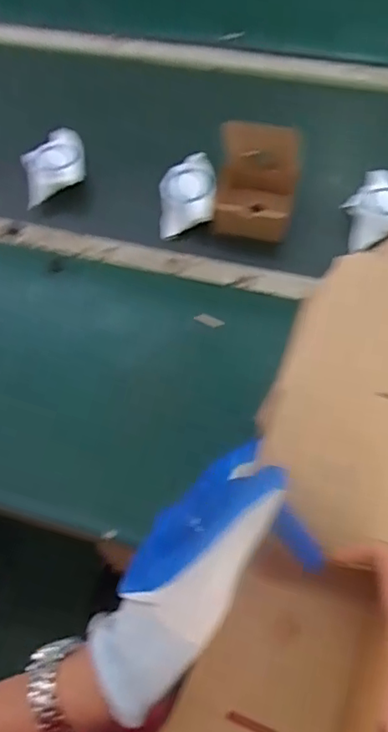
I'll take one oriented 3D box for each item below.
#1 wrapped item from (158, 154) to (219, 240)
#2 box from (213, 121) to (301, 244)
[{"bbox_3d":[-0.009,-0.240,0.795,0.078,0.055,0.104,-2,61,3],"label":"wrapped item"},{"bbox_3d":[0.081,-0.243,0.754,0.105,0.118,0.096,12,63,10],"label":"box"}]

